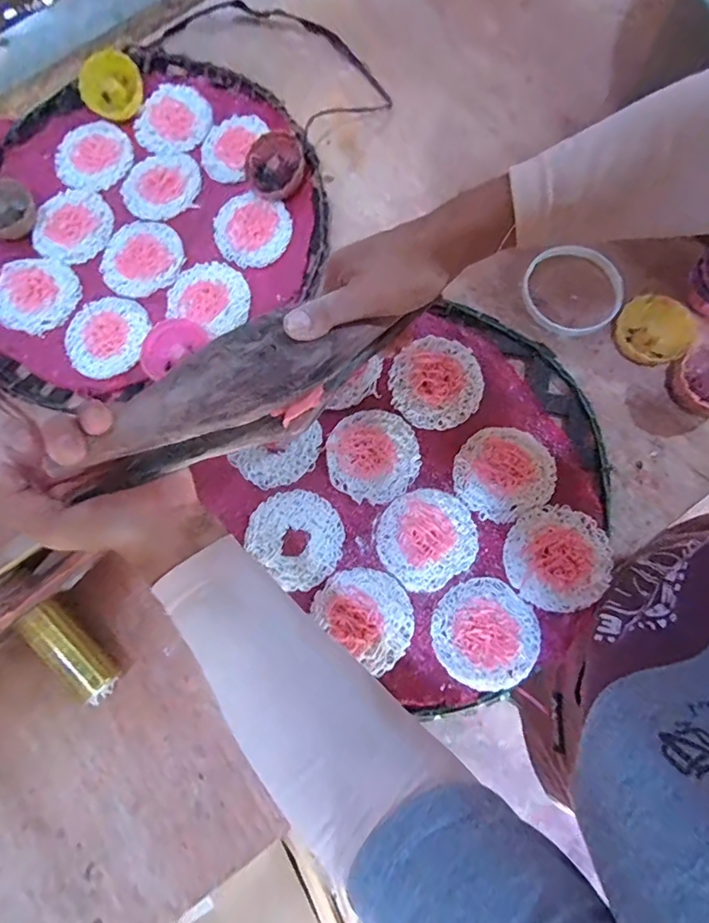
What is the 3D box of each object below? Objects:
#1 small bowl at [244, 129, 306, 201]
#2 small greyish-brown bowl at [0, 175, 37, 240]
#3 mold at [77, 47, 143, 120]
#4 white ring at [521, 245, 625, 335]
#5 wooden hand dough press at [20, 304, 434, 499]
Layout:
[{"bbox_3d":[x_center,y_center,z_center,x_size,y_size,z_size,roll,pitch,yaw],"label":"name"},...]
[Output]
[{"bbox_3d":[-0.077,-0.286,0.463,0.056,0.020,0.058,0,78,2],"label":"small bowl"},{"bbox_3d":[-0.344,-0.247,0.469,0.052,0.021,0.061,37,81,9],"label":"small greyish-brown bowl"},{"bbox_3d":[-0.256,-0.394,0.501,0.068,0.022,0.068,0,94,-2],"label":"mold"},{"bbox_3d":[0.203,-0.159,0.448,0.090,0.014,0.085,0,78,2],"label":"white ring"},{"bbox_3d":[-0.080,-0.040,0.301,0.203,0.059,0.053,-27,78,-10],"label":"wooden hand dough press"}]

